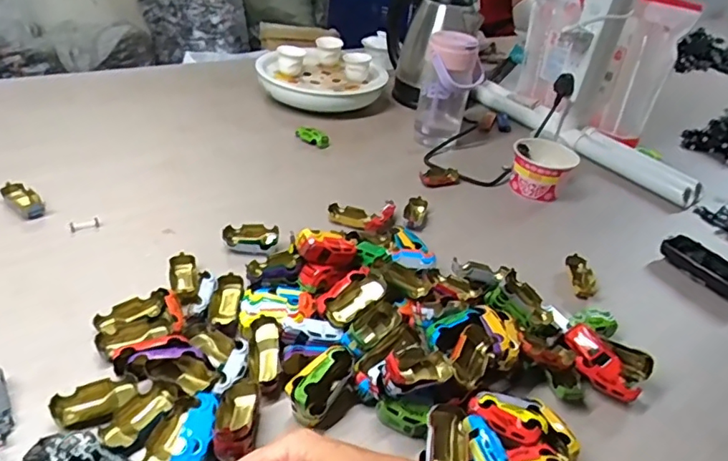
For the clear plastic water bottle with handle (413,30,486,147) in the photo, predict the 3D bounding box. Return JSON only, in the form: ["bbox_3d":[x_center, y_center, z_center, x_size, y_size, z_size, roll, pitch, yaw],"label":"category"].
[{"bbox_3d":[0.144,-0.234,0.918,0.095,0.188,0.087,13,34,7],"label":"clear plastic water bottle with handle"}]

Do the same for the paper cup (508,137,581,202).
[{"bbox_3d":[0.275,-0.094,0.839,0.093,0.078,0.076,18,36,16],"label":"paper cup"}]

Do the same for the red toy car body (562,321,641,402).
[{"bbox_3d":[0.229,0.129,0.525,0.030,0.028,0.081,-15,57,-29],"label":"red toy car body"}]

